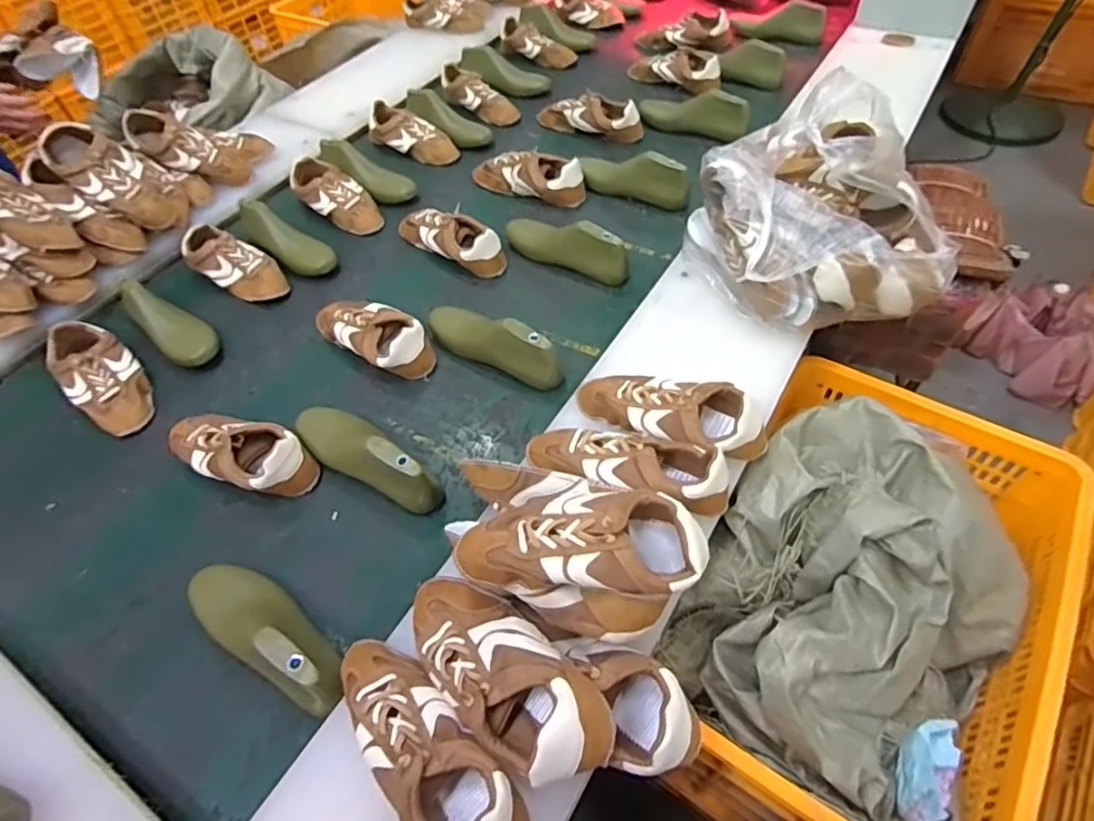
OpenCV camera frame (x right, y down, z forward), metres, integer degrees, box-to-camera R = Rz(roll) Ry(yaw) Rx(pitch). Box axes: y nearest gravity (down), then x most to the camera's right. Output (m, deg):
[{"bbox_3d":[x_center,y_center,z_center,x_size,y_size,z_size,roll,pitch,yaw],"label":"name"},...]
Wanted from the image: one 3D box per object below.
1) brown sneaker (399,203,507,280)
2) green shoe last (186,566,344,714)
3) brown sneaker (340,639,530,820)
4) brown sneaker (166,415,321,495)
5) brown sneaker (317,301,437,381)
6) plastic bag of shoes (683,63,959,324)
[{"bbox_3d":[-0.178,-0.311,1.086,0.227,0.070,0.081,33,62,26],"label":"brown sneaker"},{"bbox_3d":[-0.312,0.240,0.656,0.243,0.090,0.077,31,62,24],"label":"green shoe last"},{"bbox_3d":[-0.115,0.297,0.533,0.235,0.071,0.084,38,65,27],"label":"brown sneaker"},{"bbox_3d":[-0.424,0.054,0.818,0.231,0.073,0.094,19,57,18],"label":"brown sneaker"},{"bbox_3d":[-0.279,-0.124,0.948,0.228,0.067,0.090,28,60,23],"label":"brown sneaker"},{"bbox_3d":[0.379,-0.303,0.872,0.306,0.201,0.322,1,54,5],"label":"plastic bag of shoes"}]

